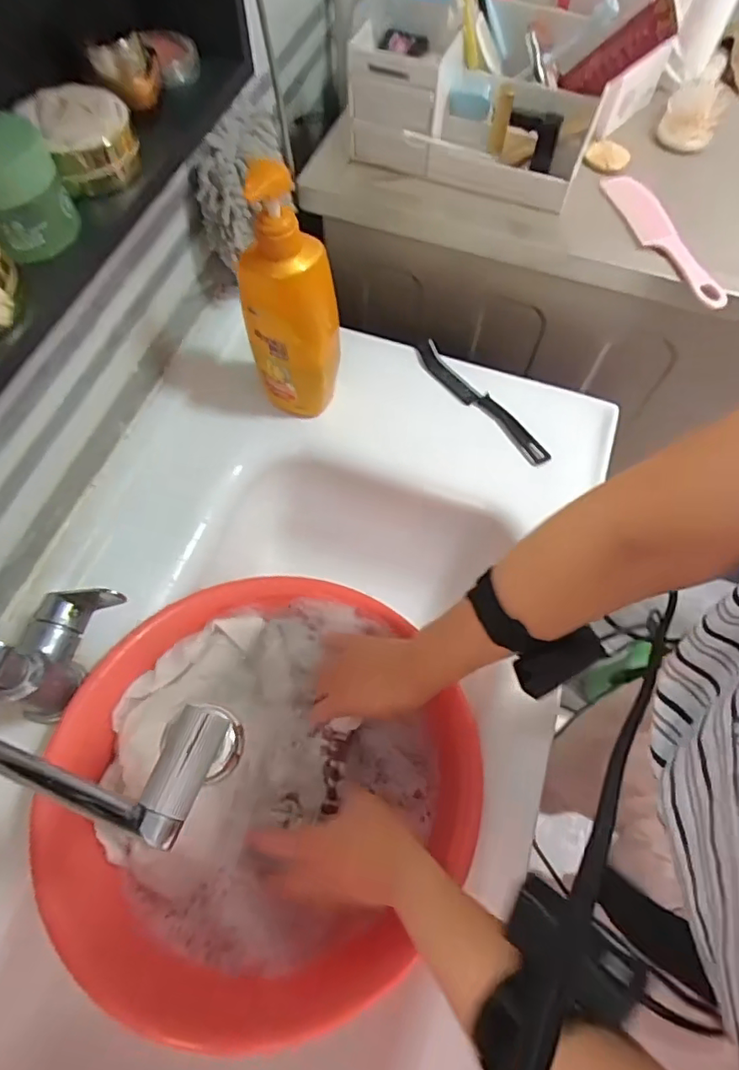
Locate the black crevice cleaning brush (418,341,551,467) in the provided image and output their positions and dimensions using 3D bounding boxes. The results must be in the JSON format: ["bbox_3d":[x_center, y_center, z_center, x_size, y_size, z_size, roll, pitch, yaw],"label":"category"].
[{"bbox_3d":[0.129,-0.155,0.644,0.027,0.016,0.202,-38,71,-17],"label":"black crevice cleaning brush"}]

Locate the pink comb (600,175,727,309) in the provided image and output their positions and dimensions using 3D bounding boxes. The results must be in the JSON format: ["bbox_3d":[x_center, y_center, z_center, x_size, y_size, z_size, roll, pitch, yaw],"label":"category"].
[{"bbox_3d":[0.309,-0.318,0.594,0.047,0.010,0.204,-15,65,-8],"label":"pink comb"}]

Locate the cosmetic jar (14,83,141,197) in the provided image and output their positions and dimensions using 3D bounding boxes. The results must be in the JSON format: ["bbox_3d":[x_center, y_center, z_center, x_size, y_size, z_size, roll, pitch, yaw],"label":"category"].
[{"bbox_3d":[-0.181,-0.256,0.361,0.058,0.037,0.057,0,64,-1],"label":"cosmetic jar"}]

